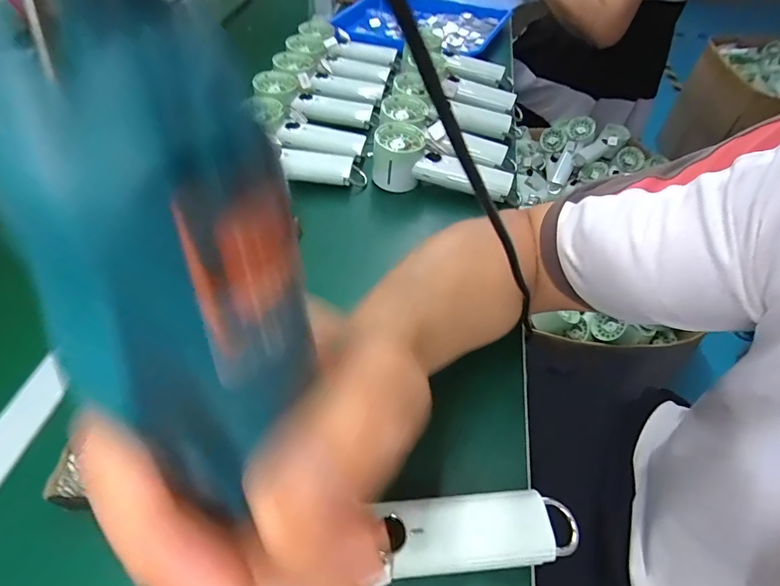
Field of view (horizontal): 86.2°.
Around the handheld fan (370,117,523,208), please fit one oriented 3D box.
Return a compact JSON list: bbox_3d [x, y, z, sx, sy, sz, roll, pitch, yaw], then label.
[{"bbox_3d":[0.068,-0.157,0.516,0.182,0.059,0.064,12,51,10],"label":"handheld fan"}]

